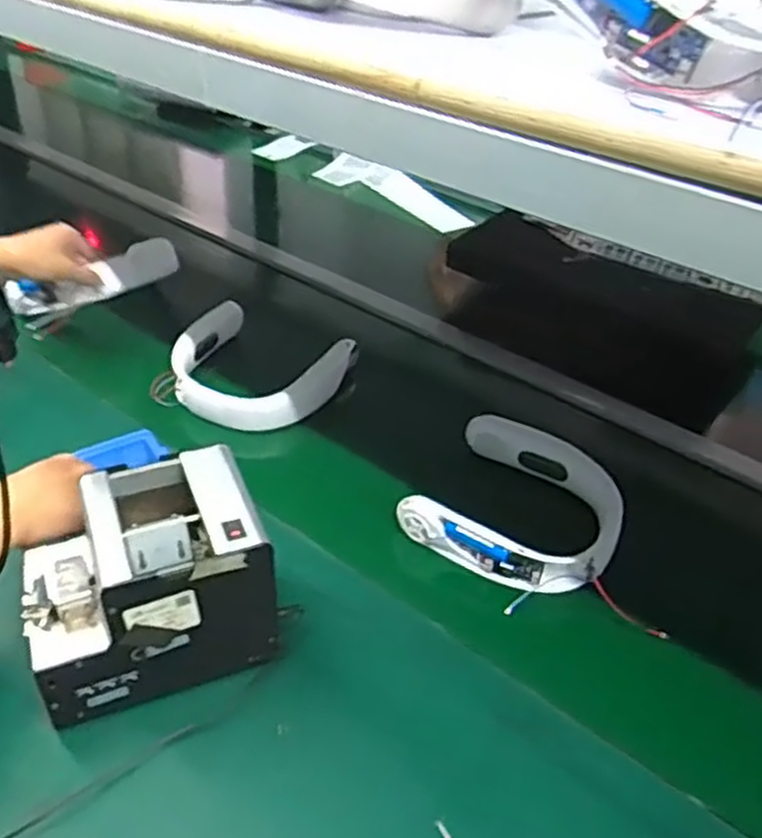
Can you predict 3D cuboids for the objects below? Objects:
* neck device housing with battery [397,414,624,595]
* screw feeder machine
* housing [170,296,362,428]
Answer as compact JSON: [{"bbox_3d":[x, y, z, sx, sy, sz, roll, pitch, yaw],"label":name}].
[{"bbox_3d":[0.151,0.091,0.829,0.207,0.053,0.190,24,42,23],"label":"neck device housing with battery"},{"bbox_3d":[-0.191,0.134,0.636,0.178,0.153,0.131,-12,41,-20],"label":"screw feeder machine"},{"bbox_3d":[-0.161,-0.068,0.998,0.225,0.042,0.200,16,39,15],"label":"housing"}]

